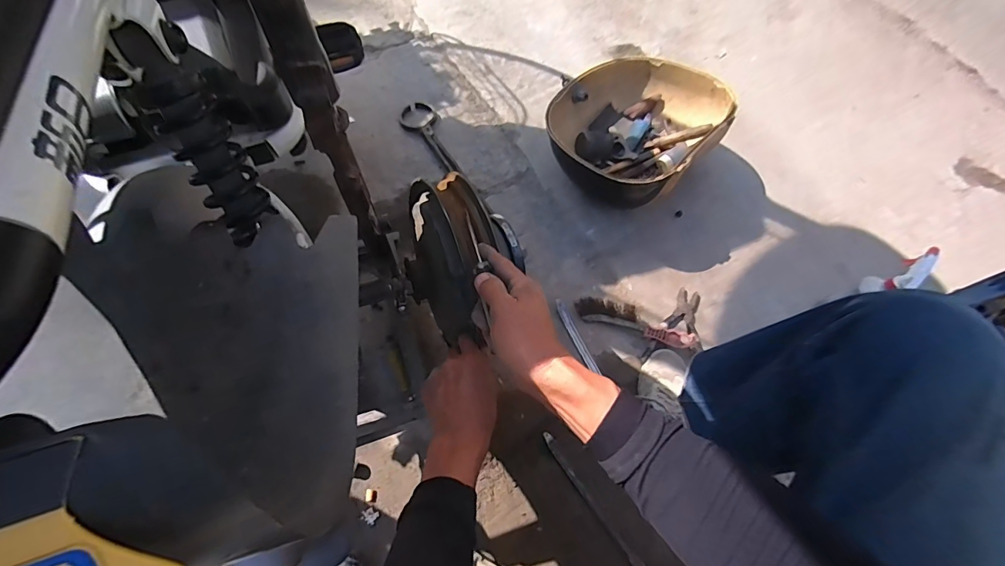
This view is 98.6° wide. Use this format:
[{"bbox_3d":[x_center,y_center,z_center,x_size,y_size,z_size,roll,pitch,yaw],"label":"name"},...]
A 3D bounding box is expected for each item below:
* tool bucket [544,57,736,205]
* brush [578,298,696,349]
[{"bbox_3d":[0.269,-0.326,0.942,0.321,0.184,0.383,43,69,13],"label":"tool bucket"},{"bbox_3d":[0.258,0.076,0.843,0.230,0.032,0.050,18,66,1],"label":"brush"}]

